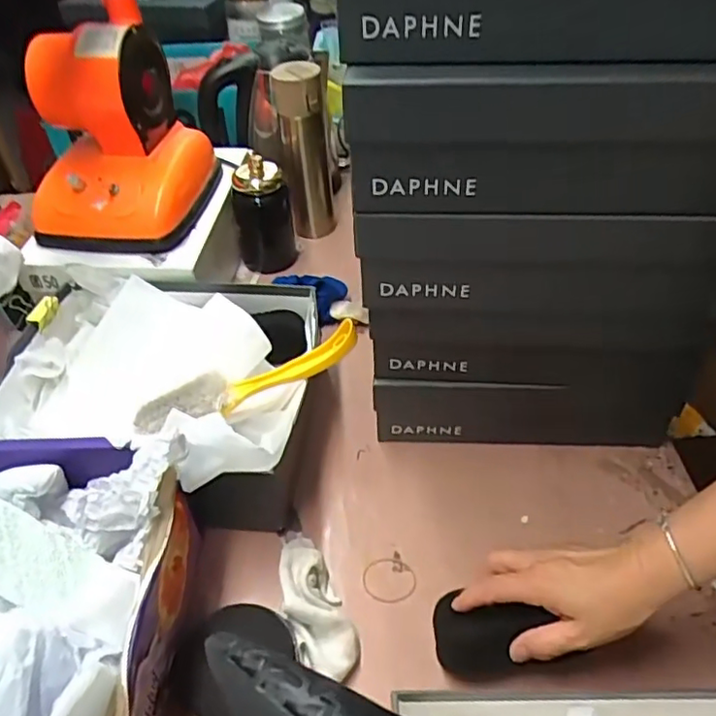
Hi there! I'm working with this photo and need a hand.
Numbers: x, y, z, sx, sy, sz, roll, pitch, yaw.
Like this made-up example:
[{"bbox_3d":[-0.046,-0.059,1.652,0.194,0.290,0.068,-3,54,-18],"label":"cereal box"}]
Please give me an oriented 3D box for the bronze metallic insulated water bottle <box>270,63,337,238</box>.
[{"bbox_3d":[-0.073,-0.285,0.861,0.063,0.253,0.061,5,46,6],"label":"bronze metallic insulated water bottle"}]

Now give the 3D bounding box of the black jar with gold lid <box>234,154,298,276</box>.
[{"bbox_3d":[-0.135,-0.202,0.858,0.071,0.155,0.082,-7,46,-5],"label":"black jar with gold lid"}]

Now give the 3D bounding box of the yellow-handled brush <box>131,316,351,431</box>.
[{"bbox_3d":[-0.105,0.020,0.586,0.219,0.050,0.043,-14,47,-12],"label":"yellow-handled brush"}]

